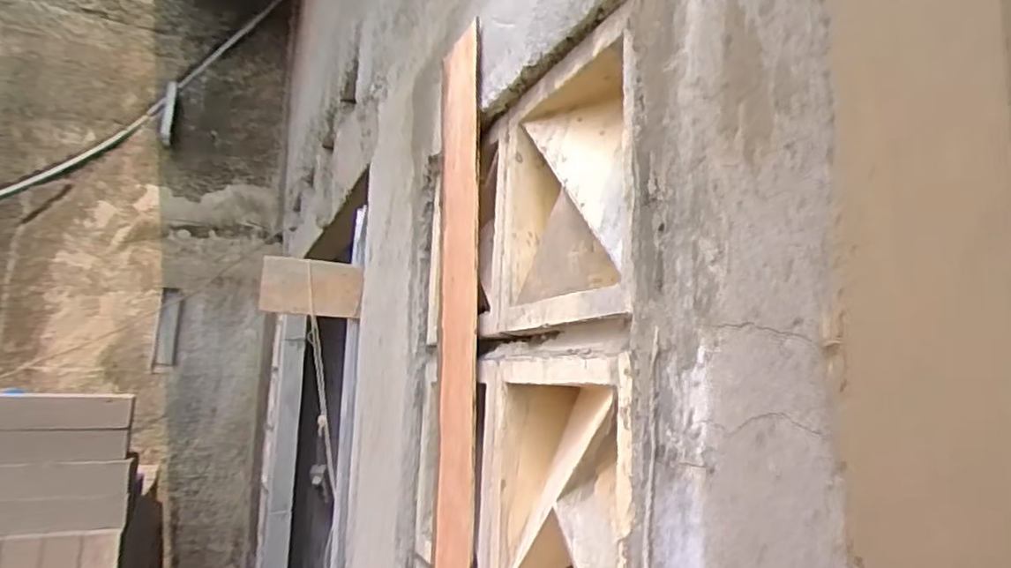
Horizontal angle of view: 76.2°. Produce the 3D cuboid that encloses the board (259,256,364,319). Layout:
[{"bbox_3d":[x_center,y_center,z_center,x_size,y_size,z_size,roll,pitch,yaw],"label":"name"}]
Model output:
[{"bbox_3d":[-0.300,0.007,1.004,0.155,0.090,0.020,3,13,-34],"label":"board"}]

